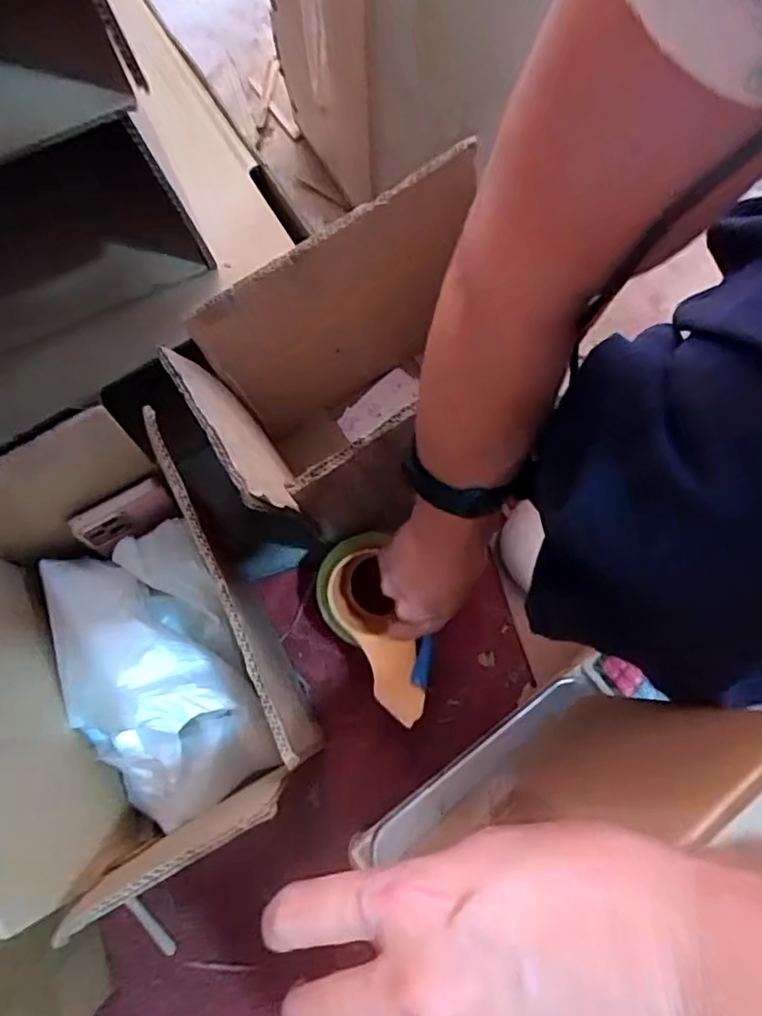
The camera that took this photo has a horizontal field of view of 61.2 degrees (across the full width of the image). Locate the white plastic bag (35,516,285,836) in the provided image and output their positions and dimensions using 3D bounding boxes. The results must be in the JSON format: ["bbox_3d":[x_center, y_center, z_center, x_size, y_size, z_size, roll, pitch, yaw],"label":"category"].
[{"bbox_3d":[-0.173,0.117,0.481,0.132,0.065,0.216,-26,78,-5],"label":"white plastic bag"}]

